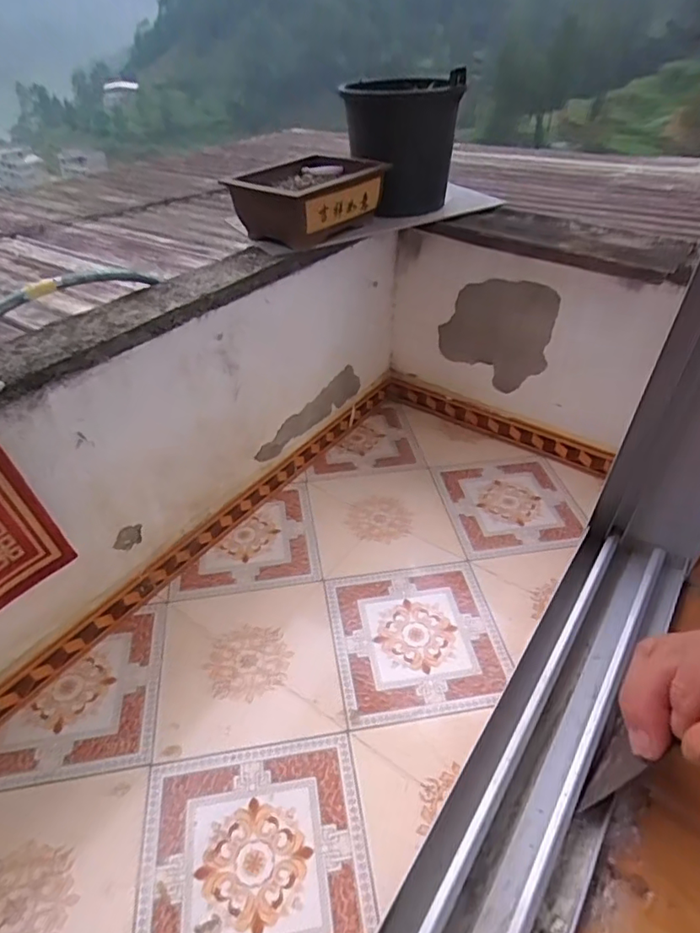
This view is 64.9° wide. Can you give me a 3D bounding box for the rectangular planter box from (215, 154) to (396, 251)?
[{"bbox_3d":[-0.117,-0.735,1.515,0.284,0.145,0.370,33,50,31],"label":"rectangular planter box"}]

